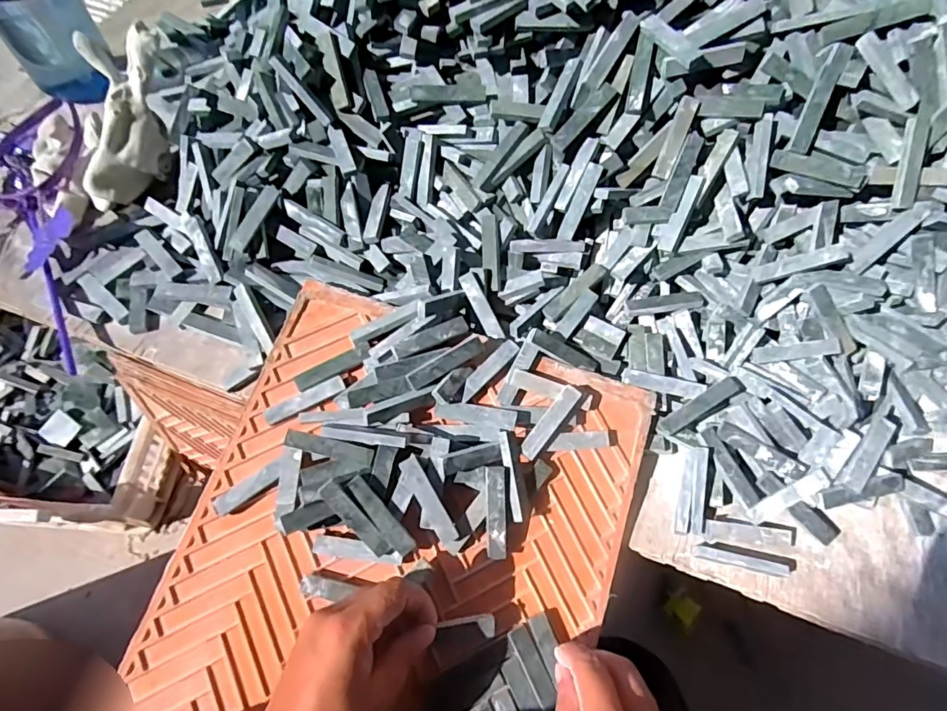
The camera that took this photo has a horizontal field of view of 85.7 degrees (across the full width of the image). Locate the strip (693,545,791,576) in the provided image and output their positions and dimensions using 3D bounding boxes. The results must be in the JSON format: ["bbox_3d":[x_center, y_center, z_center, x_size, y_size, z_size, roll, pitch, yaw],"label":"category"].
[{"bbox_3d":[0.188,0.145,0.362,0.062,0.012,0.009,12,64,4],"label":"strip"}]

